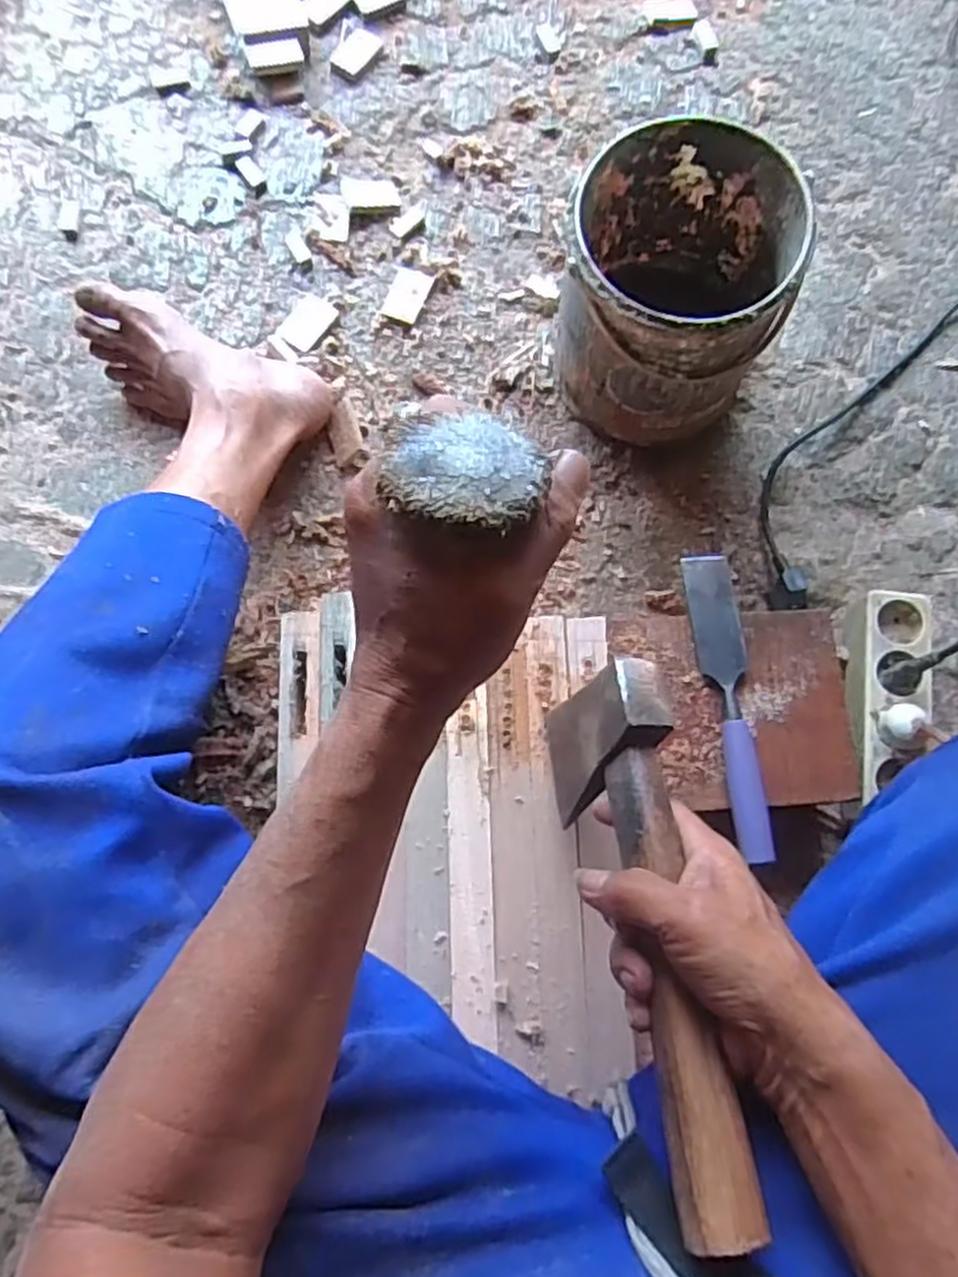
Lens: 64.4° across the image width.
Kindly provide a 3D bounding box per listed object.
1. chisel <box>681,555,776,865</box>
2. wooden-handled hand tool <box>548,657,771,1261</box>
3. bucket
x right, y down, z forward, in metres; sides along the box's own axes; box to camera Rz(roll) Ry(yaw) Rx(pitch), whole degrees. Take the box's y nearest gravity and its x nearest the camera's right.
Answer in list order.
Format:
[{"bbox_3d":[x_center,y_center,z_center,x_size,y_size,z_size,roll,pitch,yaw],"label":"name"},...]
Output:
[{"bbox_3d":[0.197,0.045,0.585,0.037,0.034,0.237,-6,77,-1],"label":"chisel"},{"bbox_3d":[0.087,0.149,0.402,0.054,0.104,0.267,-6,58,-1],"label":"wooden-handled hand tool"},{"bbox_3d":[0.160,-0.290,0.644,0.175,0.184,0.189,17,78,4],"label":"bucket"}]

